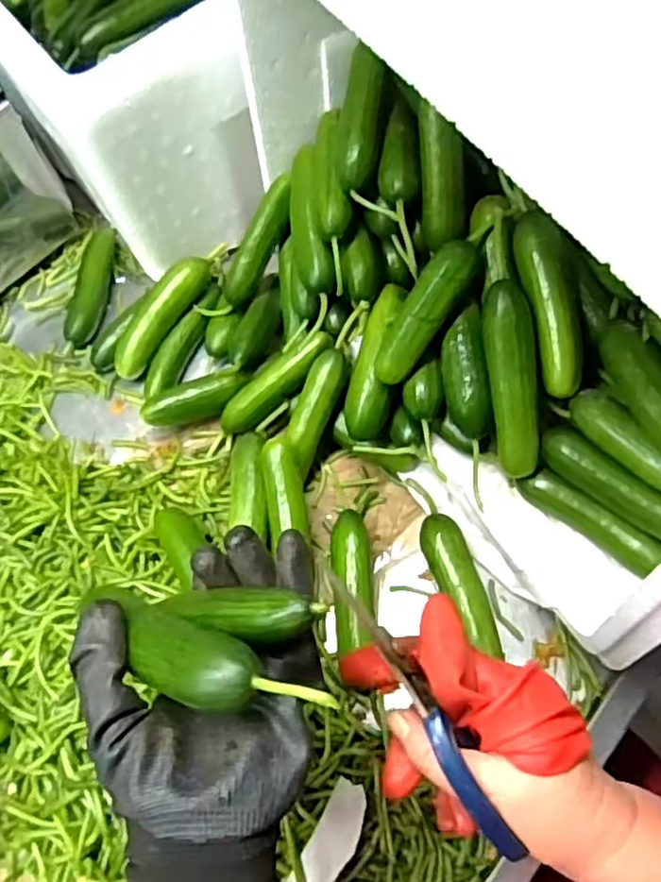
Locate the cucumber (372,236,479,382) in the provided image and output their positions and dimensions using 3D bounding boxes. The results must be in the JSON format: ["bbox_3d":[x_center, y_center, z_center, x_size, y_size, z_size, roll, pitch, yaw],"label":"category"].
[{"bbox_3d":[0.063,-0.085,0.444,0.030,0.028,0.101,37,102,19],"label":"cucumber"}]

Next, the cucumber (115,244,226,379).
[{"bbox_3d":[-0.138,-0.114,0.554,0.027,0.026,0.135,33,84,18],"label":"cucumber"}]

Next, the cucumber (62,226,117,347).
[{"bbox_3d":[-0.216,-0.144,0.599,0.025,0.022,0.131,1,64,4],"label":"cucumber"}]

